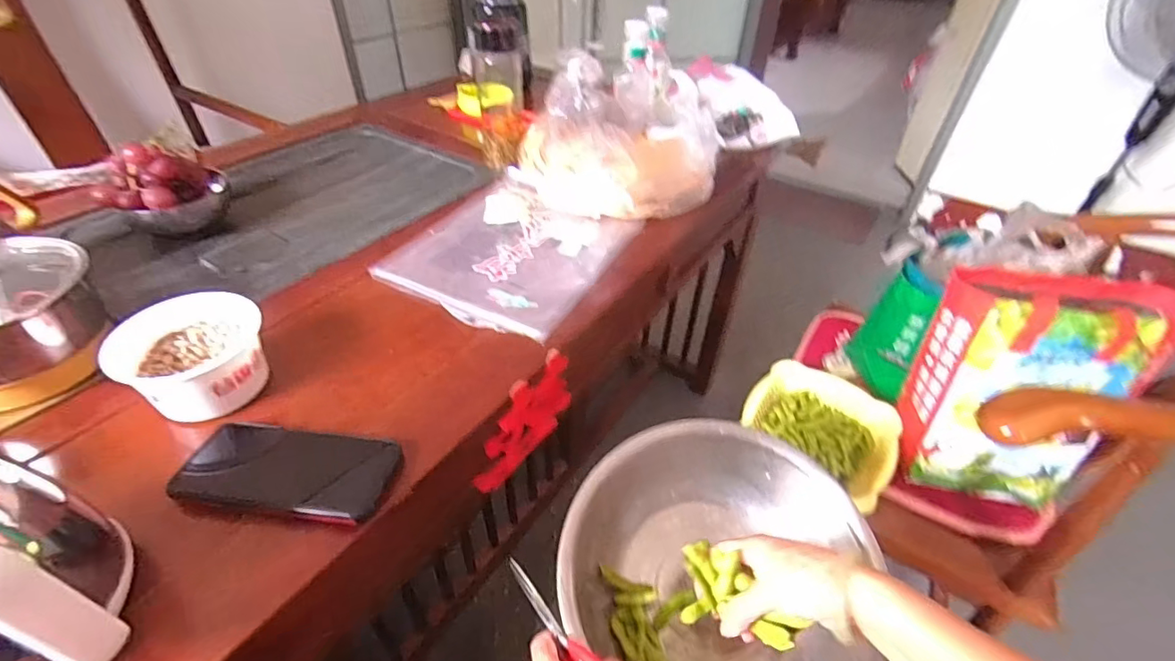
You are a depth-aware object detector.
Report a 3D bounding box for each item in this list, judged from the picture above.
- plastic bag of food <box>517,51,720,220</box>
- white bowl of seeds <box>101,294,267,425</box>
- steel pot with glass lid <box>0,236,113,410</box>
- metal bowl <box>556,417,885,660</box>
[{"bbox_3d":[0.059,-0.295,0.789,0.272,0.188,0.211,-20,46,-23],"label":"plastic bag of food"},{"bbox_3d":[-0.362,0.024,0.495,0.116,0.067,0.114,1,41,-1],"label":"white bowl of seeds"},{"bbox_3d":[-0.547,-0.018,0.483,0.135,0.113,0.145,1,41,-1],"label":"steel pot with glass lid"},{"bbox_3d":[0.118,0.231,0.484,0.263,0.146,0.240,1,41,-1],"label":"metal bowl"}]

